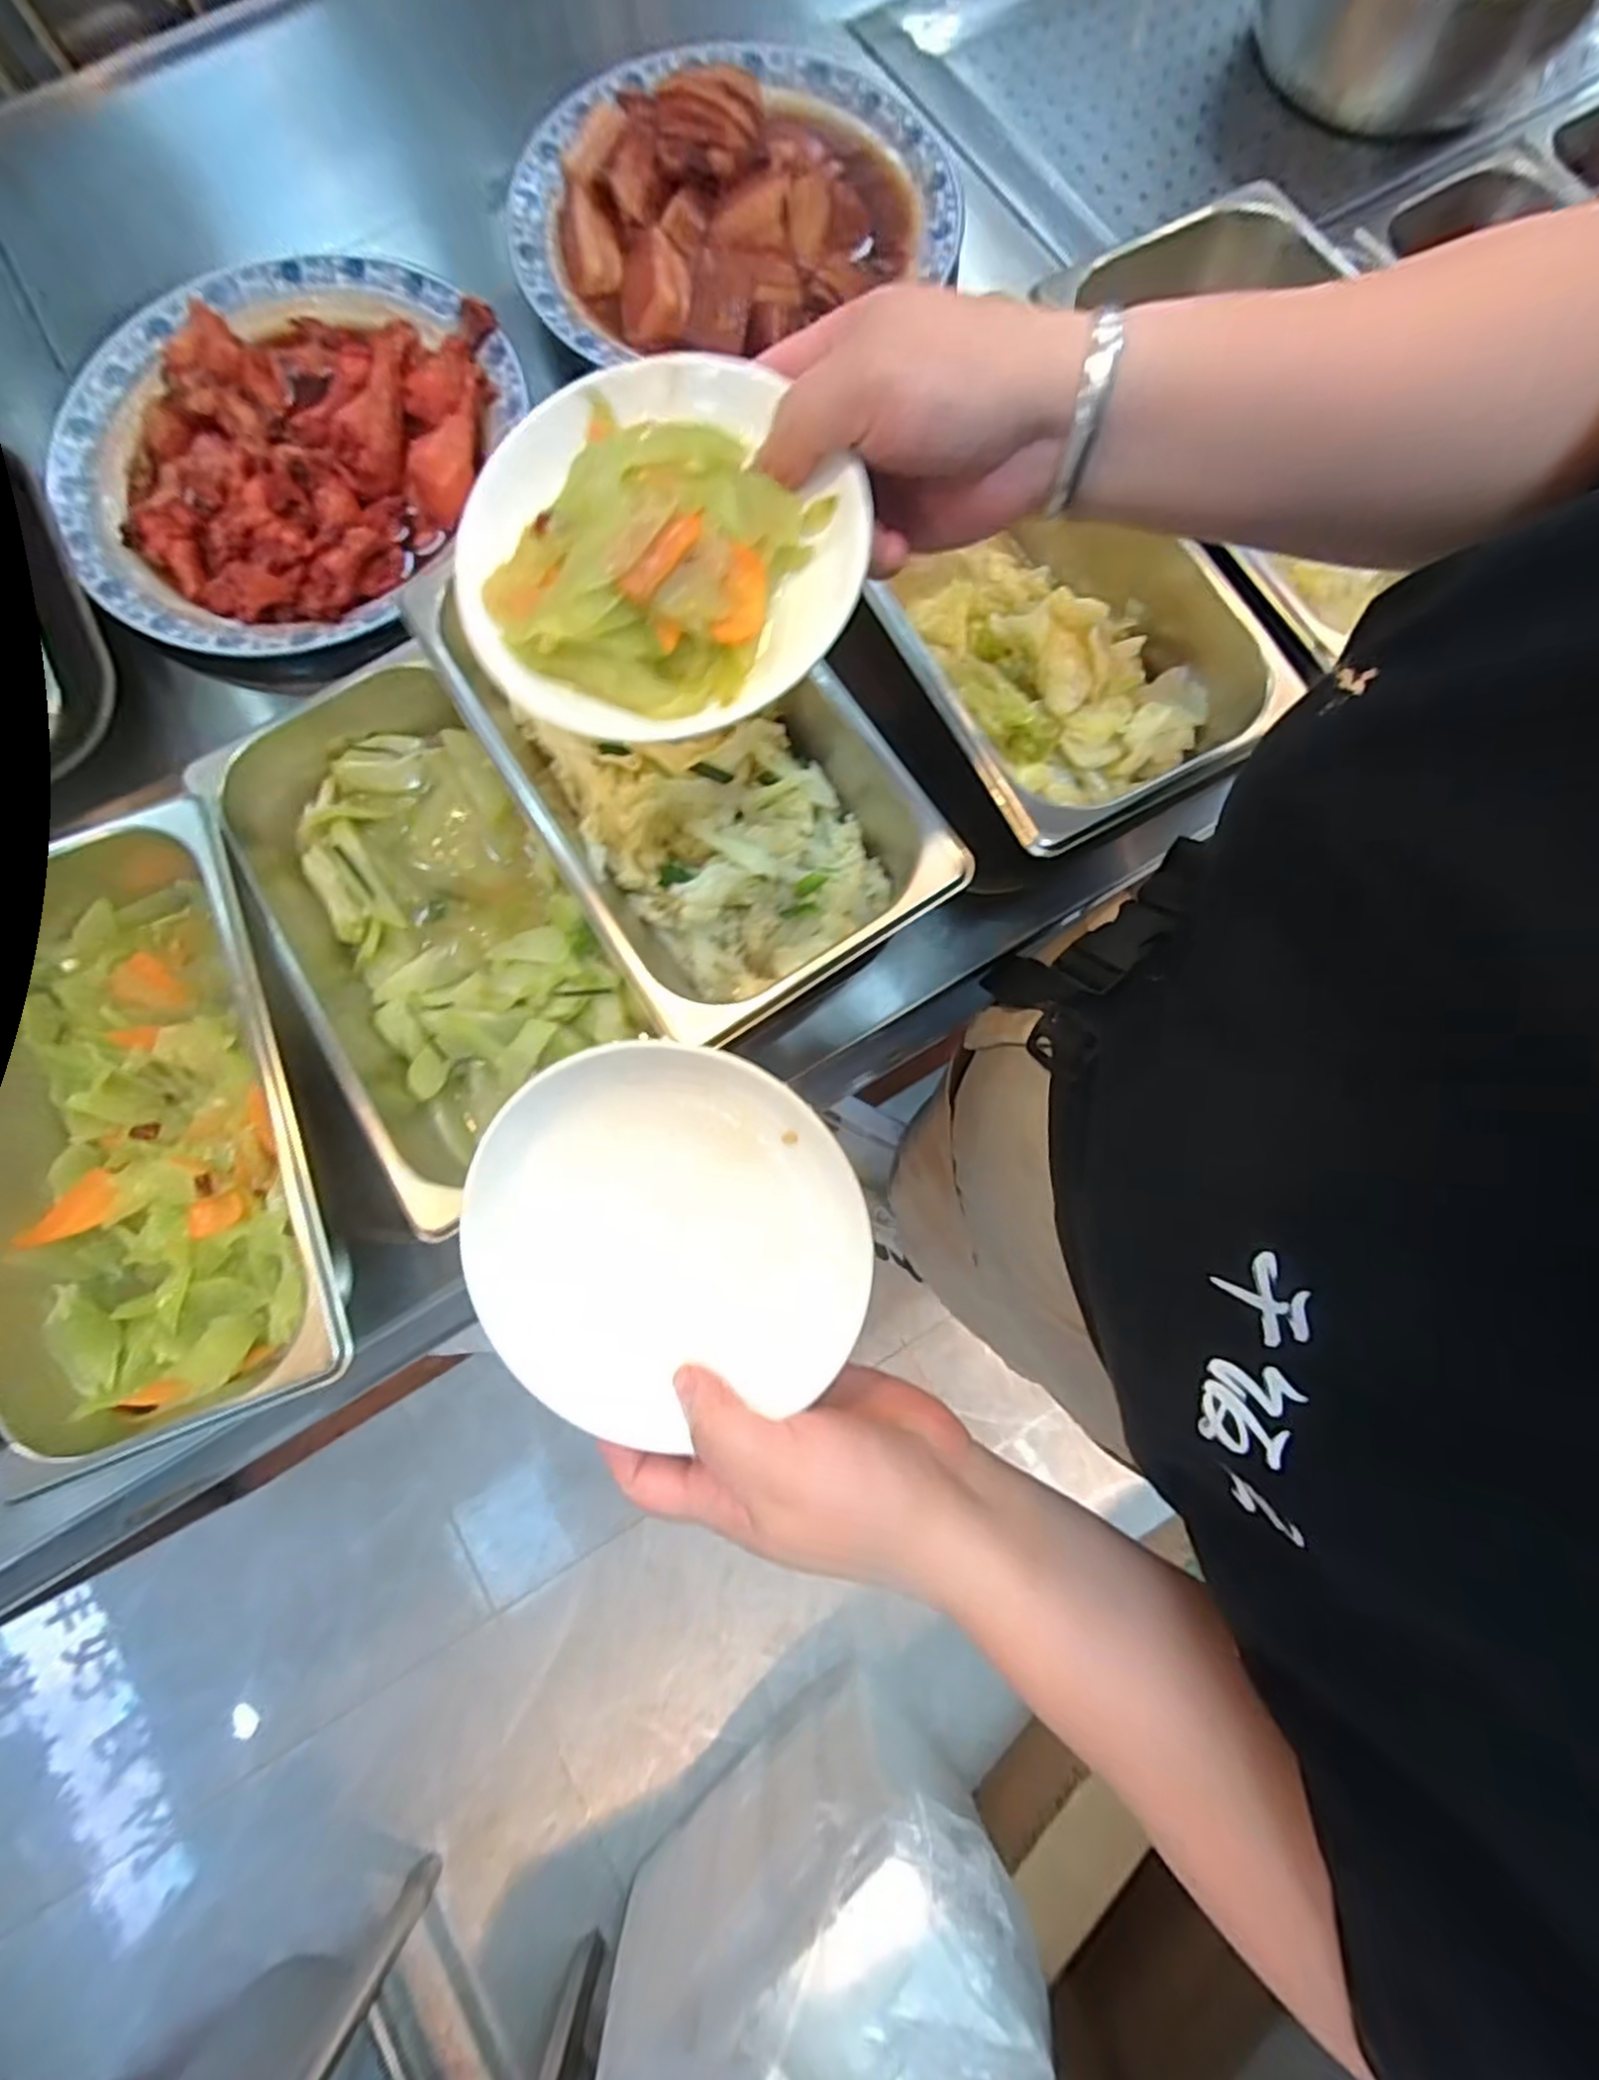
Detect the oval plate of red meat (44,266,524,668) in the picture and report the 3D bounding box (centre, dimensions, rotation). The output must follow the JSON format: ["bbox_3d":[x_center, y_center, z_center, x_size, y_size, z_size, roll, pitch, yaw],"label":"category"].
[{"bbox_3d":[-0.385,-0.444,0.545,0.321,0.052,0.350,23,80,5],"label":"oval plate of red meat"}]

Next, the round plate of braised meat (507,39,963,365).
[{"bbox_3d":[-0.057,-0.673,0.580,0.349,0.053,0.283,-33,80,-5],"label":"round plate of braised meat"}]

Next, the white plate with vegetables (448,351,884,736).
[{"bbox_3d":[-0.054,-0.174,0.261,0.134,0.033,0.137,0,79,1],"label":"white plate with vegetables"}]

